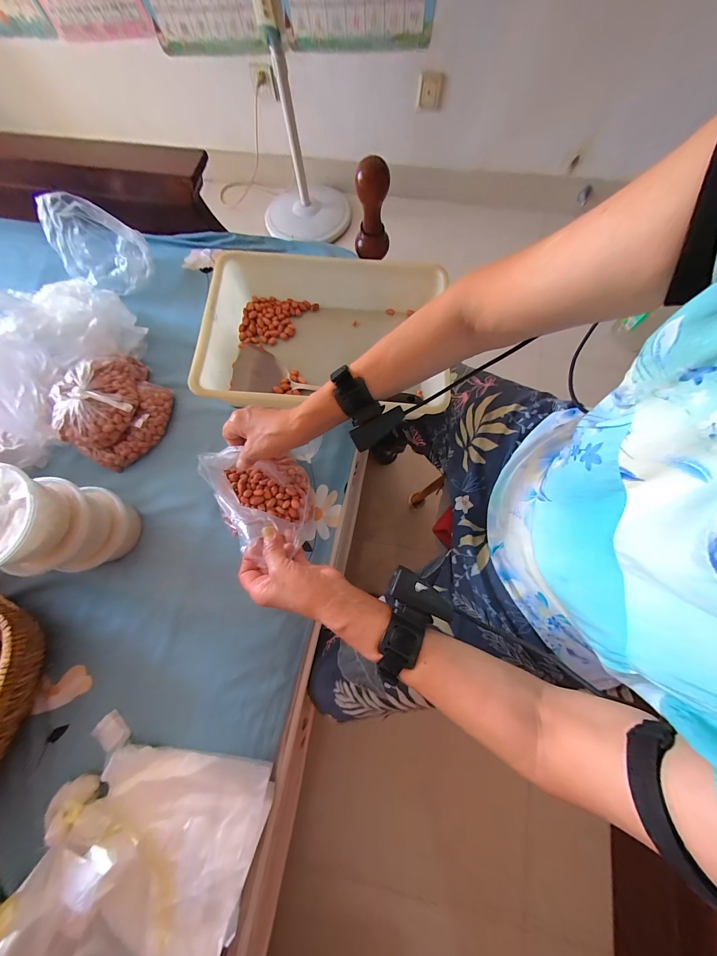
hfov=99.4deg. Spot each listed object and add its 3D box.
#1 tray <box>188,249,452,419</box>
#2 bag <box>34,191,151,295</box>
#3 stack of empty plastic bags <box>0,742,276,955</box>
[{"bbox_3d":[-0.069,-0.221,0.511,0.342,0.106,0.256,3,73,2],"label":"tray"},{"bbox_3d":[-0.470,-0.419,0.555,0.149,0.103,0.122,26,75,8],"label":"bag"},{"bbox_3d":[-0.259,0.462,0.325,0.247,0.065,0.290,15,74,5],"label":"stack of empty plastic bags"}]

